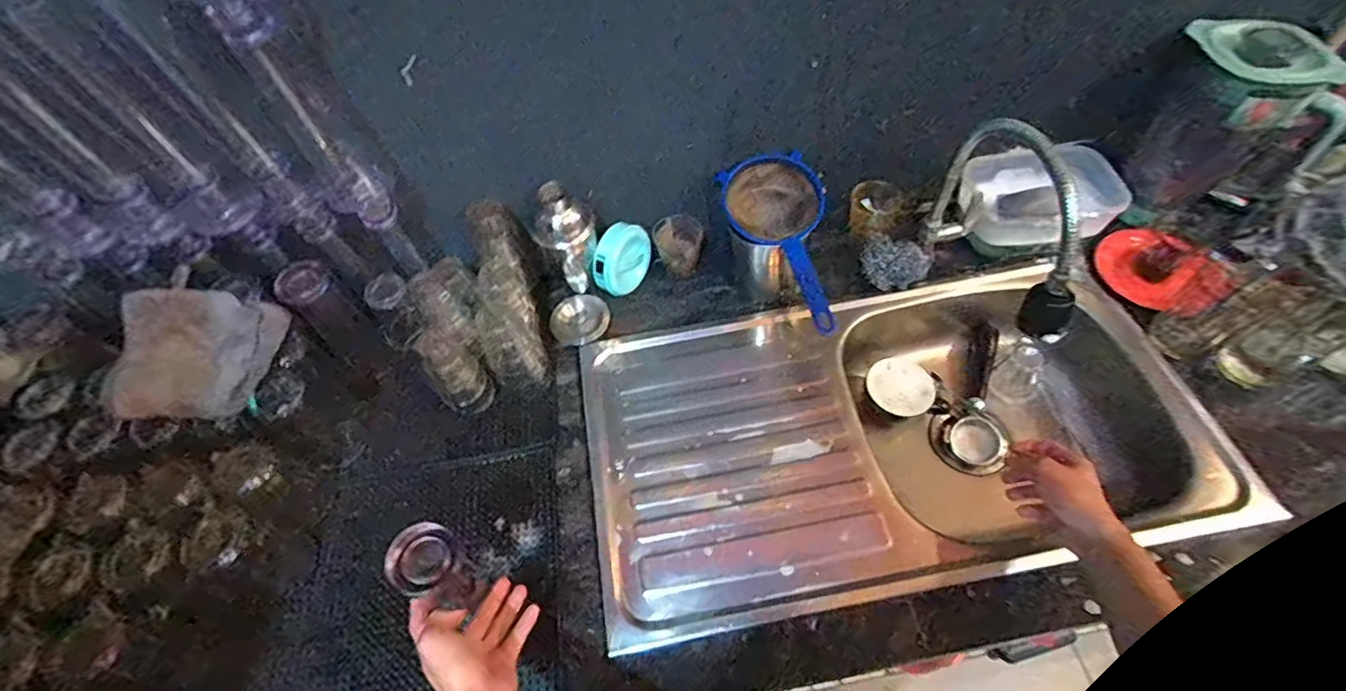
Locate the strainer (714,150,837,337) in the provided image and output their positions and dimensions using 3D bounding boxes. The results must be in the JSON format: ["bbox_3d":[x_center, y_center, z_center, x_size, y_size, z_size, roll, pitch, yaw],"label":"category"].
[{"bbox_3d":[0.153,-0.130,0.758,0.130,0.068,0.262,-16,70,-7],"label":"strainer"}]

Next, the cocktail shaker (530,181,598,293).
[{"bbox_3d":[-0.148,-0.148,0.804,0.087,0.180,0.069,-15,56,-4],"label":"cocktail shaker"}]

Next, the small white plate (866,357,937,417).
[{"bbox_3d":[0.330,0.056,0.821,0.094,0.022,0.095,19,60,17],"label":"small white plate"}]

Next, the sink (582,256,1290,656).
[{"bbox_3d":[0.275,0.135,0.782,0.749,0.162,0.404,-11,56,-1],"label":"sink"}]

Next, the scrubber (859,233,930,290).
[{"bbox_3d":[0.322,-0.119,0.832,0.094,0.035,0.074,16,57,15],"label":"scrubber"}]

